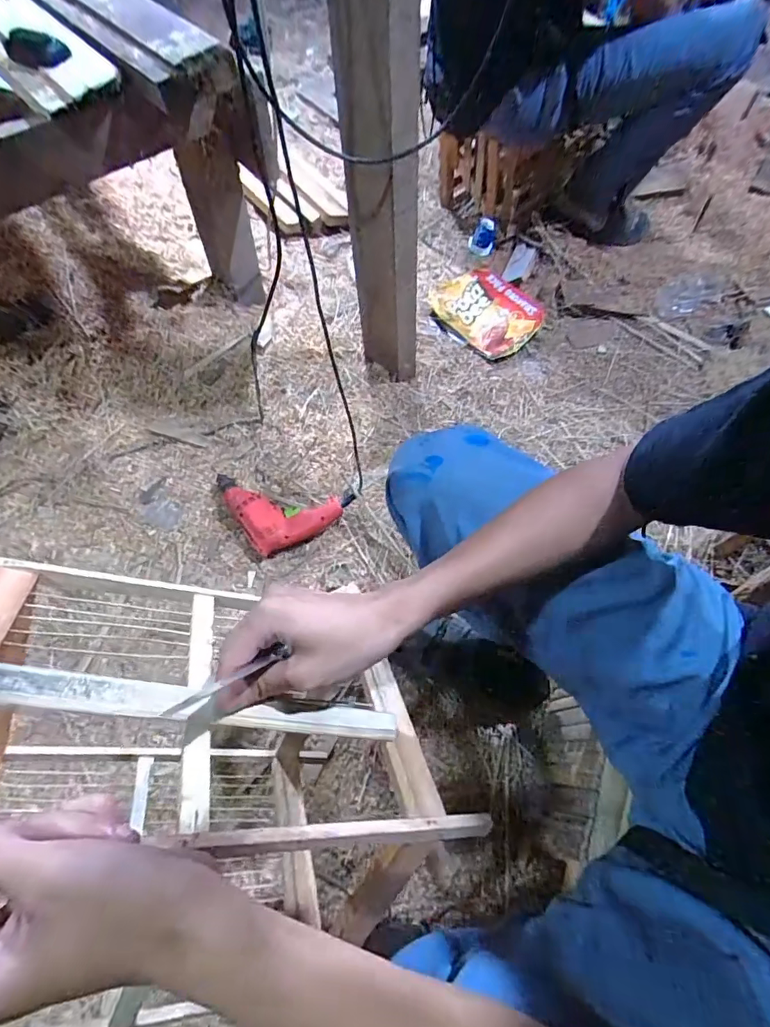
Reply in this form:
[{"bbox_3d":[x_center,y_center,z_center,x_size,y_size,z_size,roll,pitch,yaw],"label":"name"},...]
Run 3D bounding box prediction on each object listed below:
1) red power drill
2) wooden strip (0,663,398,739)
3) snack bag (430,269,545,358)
[{"bbox_3d":[-0.221,0.011,0.954,0.287,0.067,0.146,11,61,6],"label":"red power drill"},{"bbox_3d":[-0.108,0.123,0.308,0.261,0.004,0.021,17,42,-24],"label":"wooden strip"},{"bbox_3d":[0.271,-0.551,1.282,0.223,0.039,0.308,-34,65,-16],"label":"snack bag"}]

